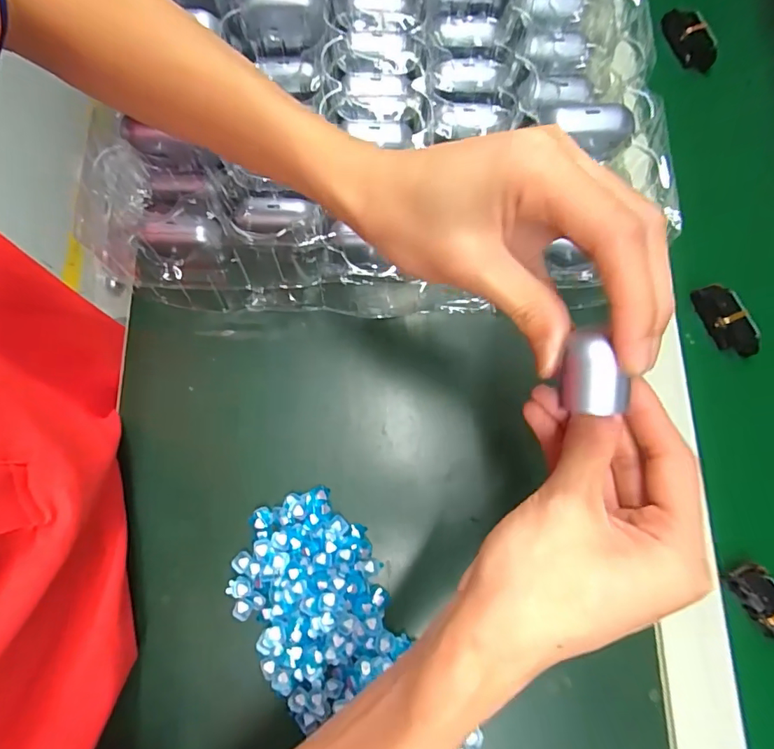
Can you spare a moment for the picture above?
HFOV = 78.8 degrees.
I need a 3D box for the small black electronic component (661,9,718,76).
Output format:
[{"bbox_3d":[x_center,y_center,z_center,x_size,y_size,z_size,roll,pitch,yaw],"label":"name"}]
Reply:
[{"bbox_3d":[0.247,-0.272,0.383,0.055,0.025,0.015,44,41,-8],"label":"small black electronic component"}]

